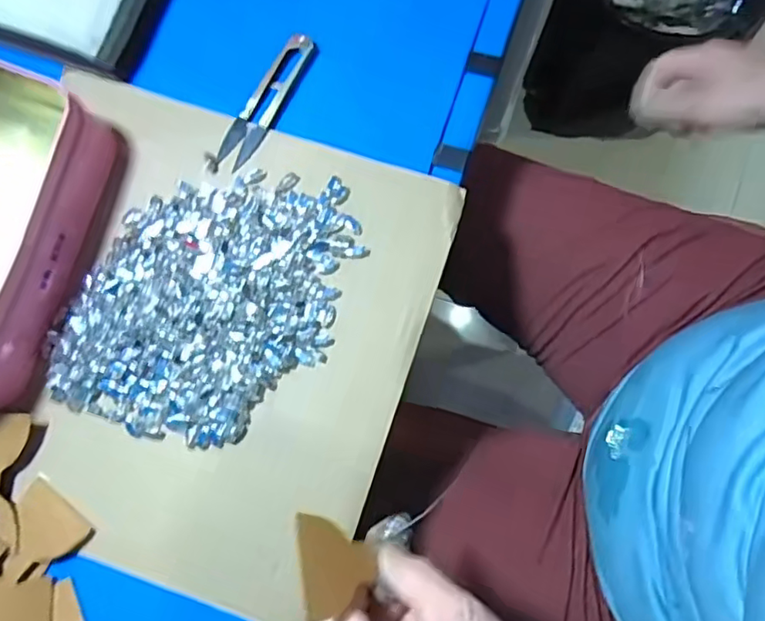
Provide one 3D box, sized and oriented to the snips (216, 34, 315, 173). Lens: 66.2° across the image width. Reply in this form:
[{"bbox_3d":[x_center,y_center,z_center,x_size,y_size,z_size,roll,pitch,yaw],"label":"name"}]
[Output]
[{"bbox_3d":[-0.077,-0.139,0.386,0.023,0.007,0.098,27,83,6],"label":"snips"}]

